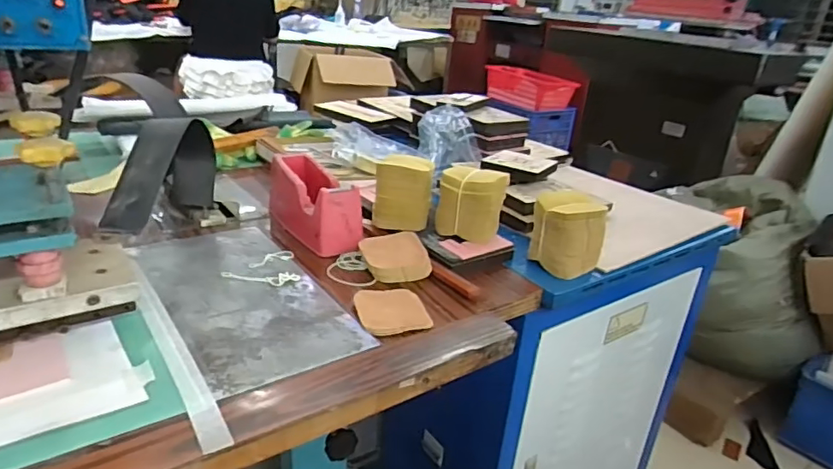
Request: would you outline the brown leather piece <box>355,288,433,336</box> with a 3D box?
[{"bbox_3d":[-0.029,0.088,0.653,0.080,0.008,0.085,-4,26,-21],"label":"brown leather piece"}]

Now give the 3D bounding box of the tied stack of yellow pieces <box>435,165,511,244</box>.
[{"bbox_3d":[0.076,-0.039,0.802,0.090,0.105,0.056,15,26,20],"label":"tied stack of yellow pieces"}]

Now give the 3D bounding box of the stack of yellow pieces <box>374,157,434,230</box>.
[{"bbox_3d":[-0.021,-0.063,0.822,0.084,0.091,0.062,5,24,-1],"label":"stack of yellow pieces"}]

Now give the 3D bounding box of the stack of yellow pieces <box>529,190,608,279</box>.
[{"bbox_3d":[0.214,-0.002,0.789,0.085,0.101,0.072,4,24,-3],"label":"stack of yellow pieces"}]

